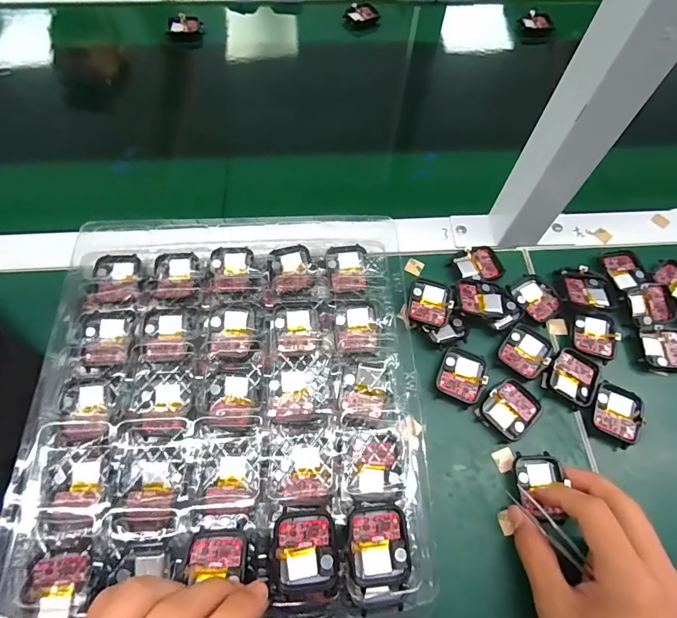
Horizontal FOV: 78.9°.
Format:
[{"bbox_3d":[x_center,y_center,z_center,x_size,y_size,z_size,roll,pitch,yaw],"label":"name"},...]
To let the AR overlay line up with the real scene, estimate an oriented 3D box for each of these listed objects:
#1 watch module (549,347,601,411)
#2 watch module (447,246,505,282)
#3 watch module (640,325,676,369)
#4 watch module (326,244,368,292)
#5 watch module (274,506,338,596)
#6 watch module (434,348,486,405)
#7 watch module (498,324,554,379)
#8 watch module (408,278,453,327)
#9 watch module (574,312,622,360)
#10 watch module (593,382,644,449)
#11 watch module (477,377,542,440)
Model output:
[{"bbox_3d":[0.194,0.056,0.337,0.036,0.005,0.045,21,65,9],"label":"watch module"},{"bbox_3d":[0.131,-0.041,0.386,0.041,0.005,0.038,-22,66,-12],"label":"watch module"},{"bbox_3d":[0.285,0.033,0.356,0.042,0.008,0.036,4,63,0],"label":"watch module"},{"bbox_3d":[0.008,-0.036,0.356,0.034,0.014,0.038,-5,64,-4],"label":"watch module"},{"bbox_3d":[-0.020,0.147,0.250,0.036,0.010,0.047,-3,63,-3],"label":"watch module"},{"bbox_3d":[0.102,0.053,0.337,0.036,0.006,0.042,19,64,7],"label":"watch module"},{"bbox_3d":[0.158,0.035,0.347,0.038,0.008,0.039,37,68,15],"label":"watch module"},{"bbox_3d":[0.079,-0.005,0.358,0.036,0.010,0.042,10,63,3],"label":"watch module"},{"bbox_3d":[0.223,0.023,0.355,0.036,0.011,0.037,12,64,4],"label":"watch module"},{"bbox_3d":[0.223,0.084,0.331,0.037,0.010,0.047,20,64,8],"label":"watch module"},{"bbox_3d":[0.137,0.077,0.326,0.037,0.007,0.045,42,69,17],"label":"watch module"}]

